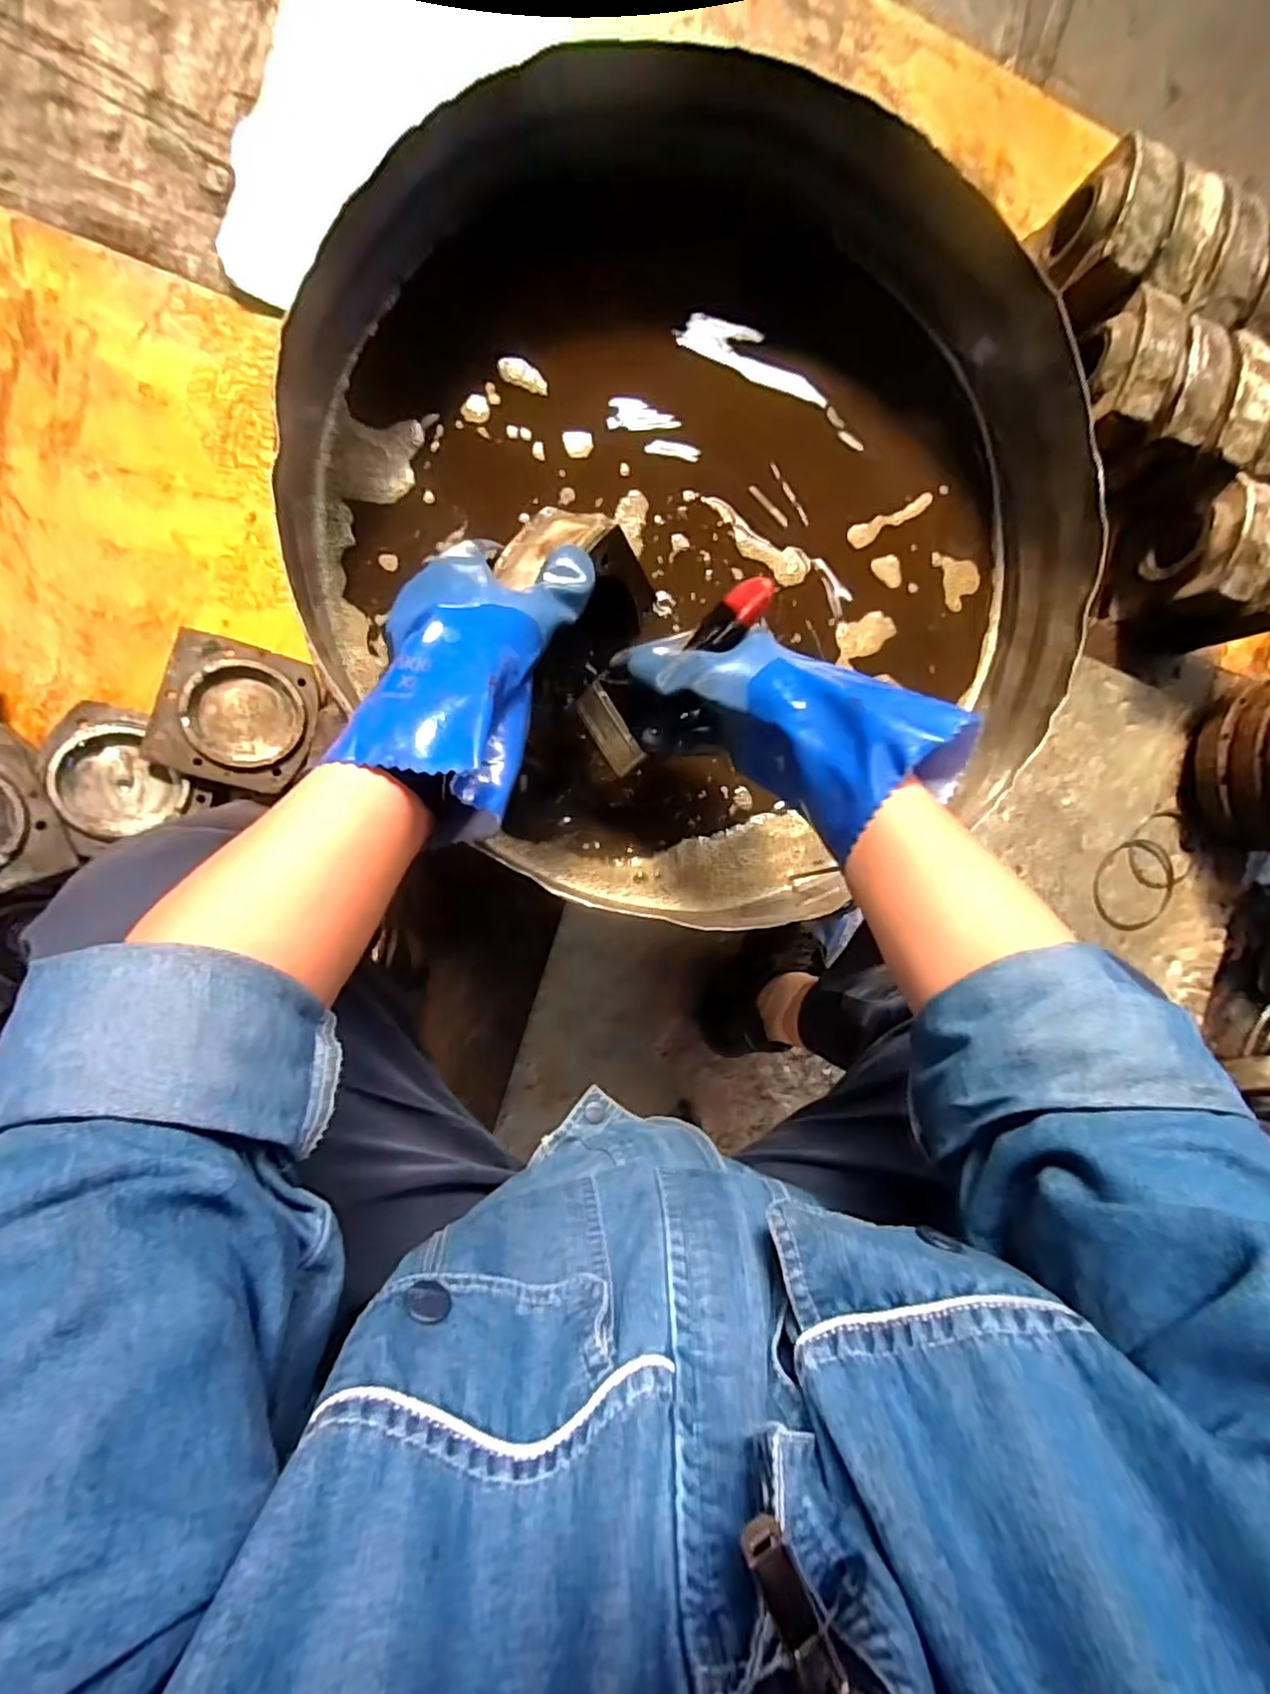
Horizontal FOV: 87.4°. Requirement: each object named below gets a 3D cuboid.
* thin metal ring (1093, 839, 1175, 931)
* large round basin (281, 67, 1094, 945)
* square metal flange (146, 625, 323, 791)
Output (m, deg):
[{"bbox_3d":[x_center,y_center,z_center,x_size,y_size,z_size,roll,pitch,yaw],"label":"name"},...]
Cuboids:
[{"bbox_3d":[0.740,0.056,0.989,0.121,0.007,0.135,14,95,4],"label":"thin metal ring"},{"bbox_3d":[0.062,-0.242,0.533,0.559,0.171,0.526,-1,95,-13],"label":"large round basin"},{"bbox_3d":[-0.454,-0.154,0.764,0.154,0.017,0.160,14,83,-26],"label":"square metal flange"}]

